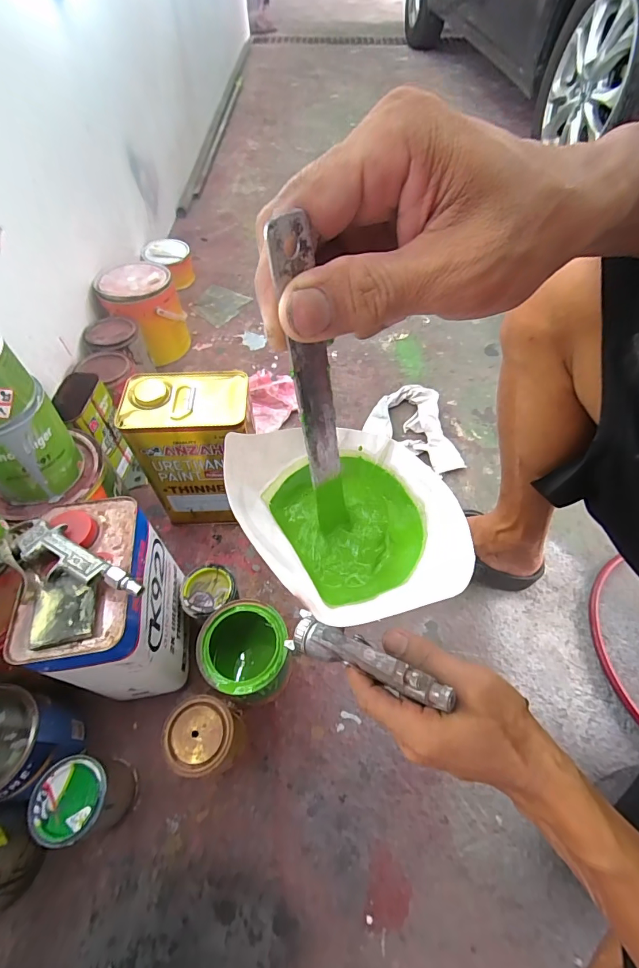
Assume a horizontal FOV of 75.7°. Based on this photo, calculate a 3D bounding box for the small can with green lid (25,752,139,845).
[{"bbox_3d":[-0.262,0.354,0.467,0.071,0.102,0.070,0,56,0],"label":"small can with green lid"}]

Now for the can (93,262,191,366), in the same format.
[{"bbox_3d":[-0.393,-0.380,0.939,0.152,0.167,0.178,-24,59,-16],"label":"can"}]

